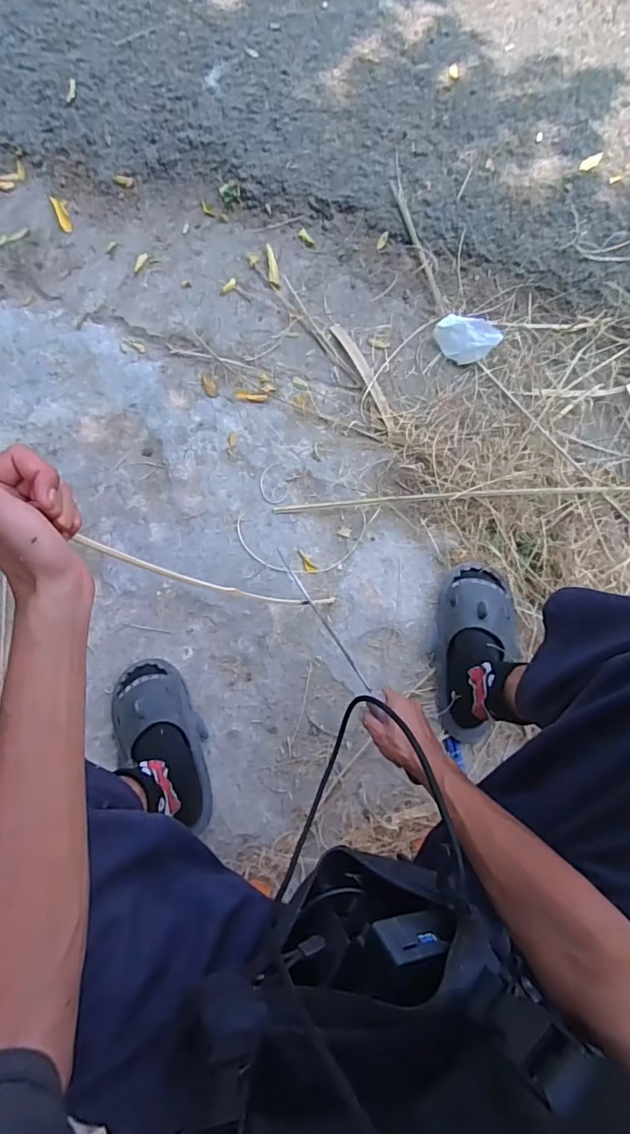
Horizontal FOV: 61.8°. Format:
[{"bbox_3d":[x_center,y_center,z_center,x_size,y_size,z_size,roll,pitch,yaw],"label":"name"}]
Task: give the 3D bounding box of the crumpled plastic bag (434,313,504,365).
[{"bbox_3d":[0.300,-0.453,1.040,0.124,0.055,0.069,15,74,7],"label":"crumpled plastic bag"}]

